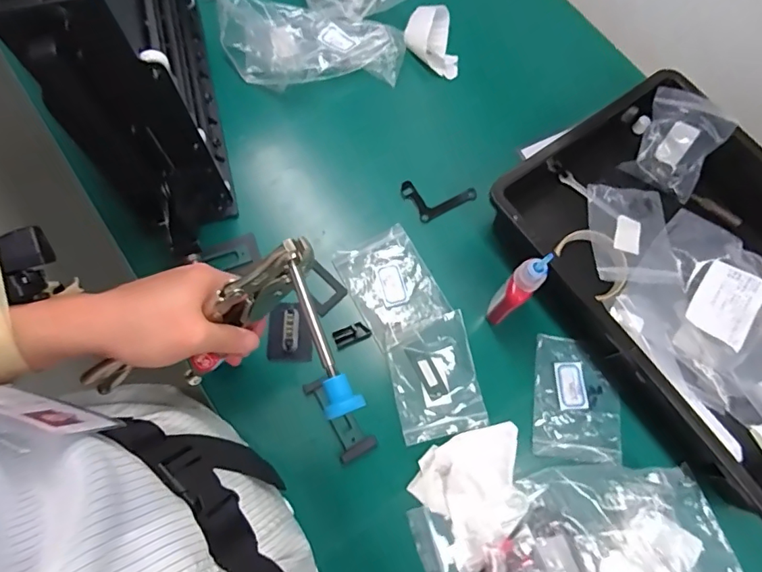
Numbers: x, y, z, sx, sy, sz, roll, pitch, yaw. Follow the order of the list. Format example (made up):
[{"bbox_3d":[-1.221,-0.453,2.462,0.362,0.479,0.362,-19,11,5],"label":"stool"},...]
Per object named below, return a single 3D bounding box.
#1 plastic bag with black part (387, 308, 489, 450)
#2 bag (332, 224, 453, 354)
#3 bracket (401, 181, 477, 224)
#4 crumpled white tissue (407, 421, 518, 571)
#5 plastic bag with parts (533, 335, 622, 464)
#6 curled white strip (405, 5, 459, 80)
[{"bbox_3d":[0.057,0.099,0.541,0.091,0.024,0.120,-13,73,-6],"label":"plastic bag with black part"},{"bbox_3d":[0.013,-0.001,0.581,0.093,0.005,0.123,-28,75,-10],"label":"bag"},{"bbox_3d":[0.071,-0.116,0.627,0.082,0.008,0.058,-27,75,-10],"label":"bracket"},{"bbox_3d":[0.103,0.205,0.513,0.123,0.014,0.112,-33,76,-11],"label":"crumpled white tissue"},{"bbox_3d":[0.214,0.123,0.549,0.092,0.012,0.126,8,72,1],"label":"plastic bag with parts"},{"bbox_3d":[0.068,-0.327,0.676,0.069,0.033,0.096,-10,73,-5],"label":"curled white strip"}]

